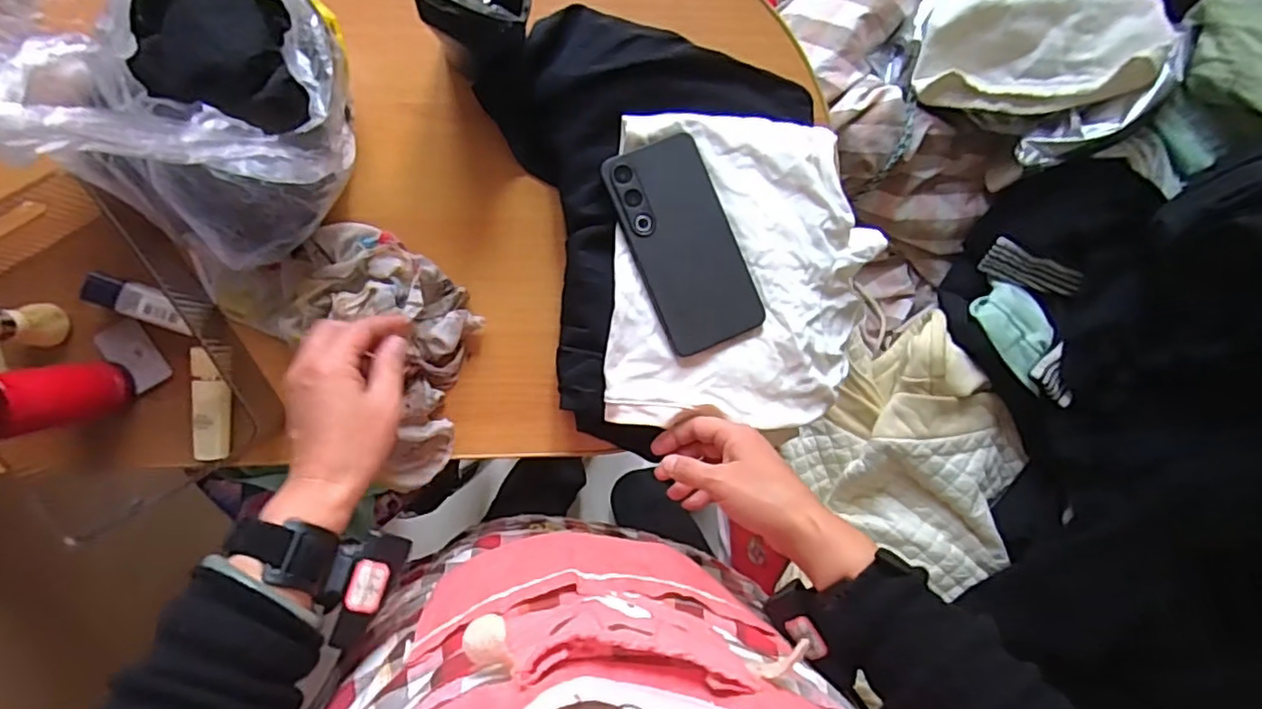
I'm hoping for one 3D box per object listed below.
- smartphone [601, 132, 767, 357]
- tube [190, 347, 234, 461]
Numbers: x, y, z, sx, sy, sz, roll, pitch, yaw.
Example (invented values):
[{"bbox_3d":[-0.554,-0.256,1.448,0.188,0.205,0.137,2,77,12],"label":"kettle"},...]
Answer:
[{"bbox_3d":[0.041,-0.085,0.494,0.079,0.013,0.160,-24,97,-6],"label":"smartphone"},{"bbox_3d":[-0.328,0.040,0.501,0.026,0.019,0.087,3,93,-8],"label":"tube"}]

